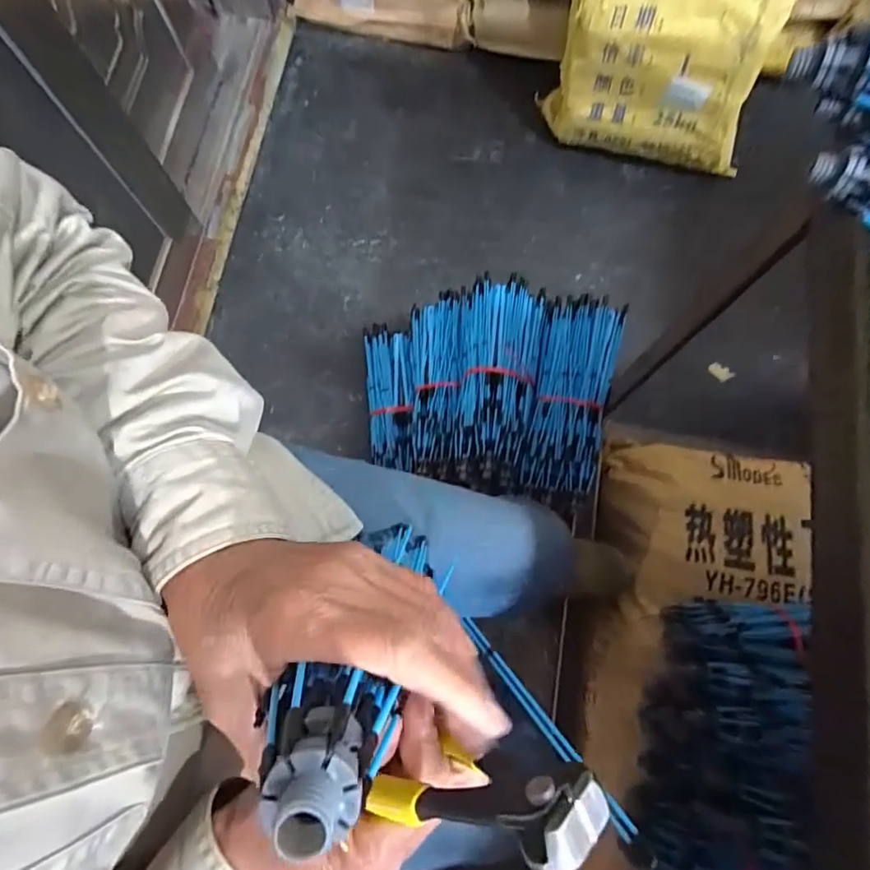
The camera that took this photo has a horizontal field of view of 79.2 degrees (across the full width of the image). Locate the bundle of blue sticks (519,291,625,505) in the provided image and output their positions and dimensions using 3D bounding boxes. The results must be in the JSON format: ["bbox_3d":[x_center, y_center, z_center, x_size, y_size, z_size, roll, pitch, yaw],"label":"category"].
[{"bbox_3d":[0.205,-0.052,0.782,0.116,0.066,0.303,9,76,2],"label":"bundle of blue sticks"}]

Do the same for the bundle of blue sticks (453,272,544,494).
[{"bbox_3d":[0.094,-0.092,0.814,0.122,0.061,0.300,8,76,2],"label":"bundle of blue sticks"}]

